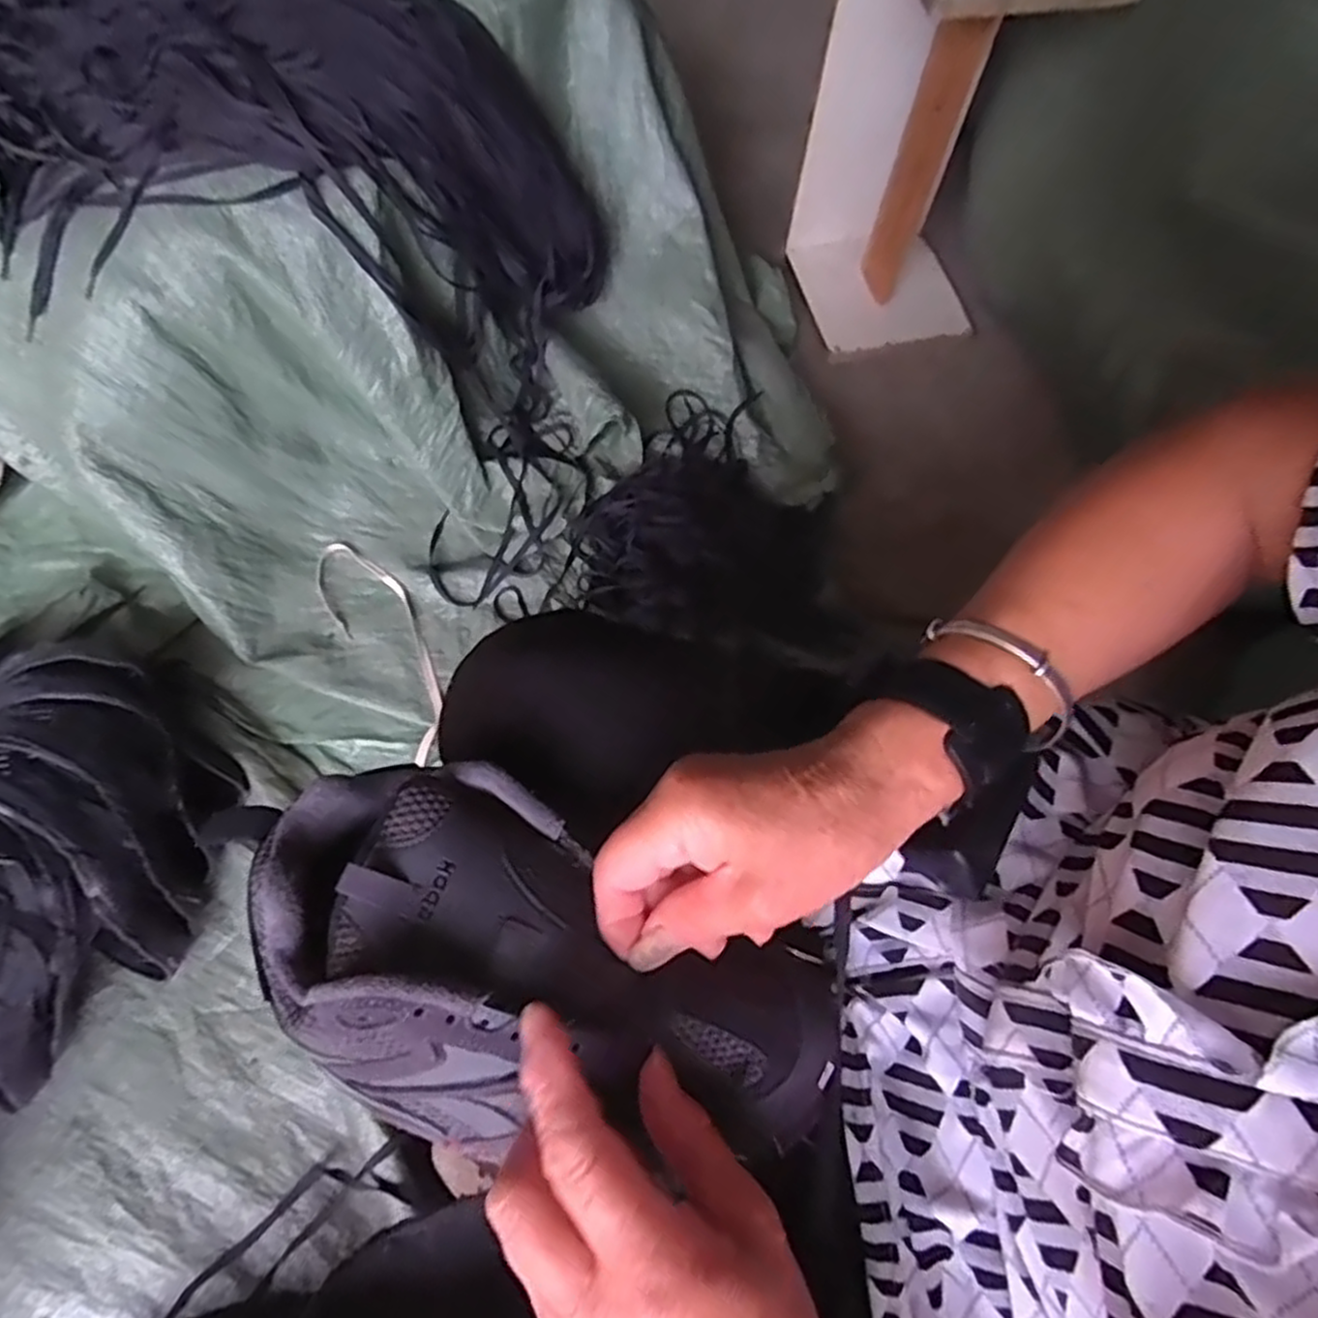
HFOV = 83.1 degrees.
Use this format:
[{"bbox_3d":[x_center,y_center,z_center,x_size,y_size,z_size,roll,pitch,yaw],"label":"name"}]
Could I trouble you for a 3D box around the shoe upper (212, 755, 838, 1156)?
[{"bbox_3d":[-0.045,0.123,0.285,0.244,0.067,0.118,25,68,-4],"label":"shoe upper"}]

